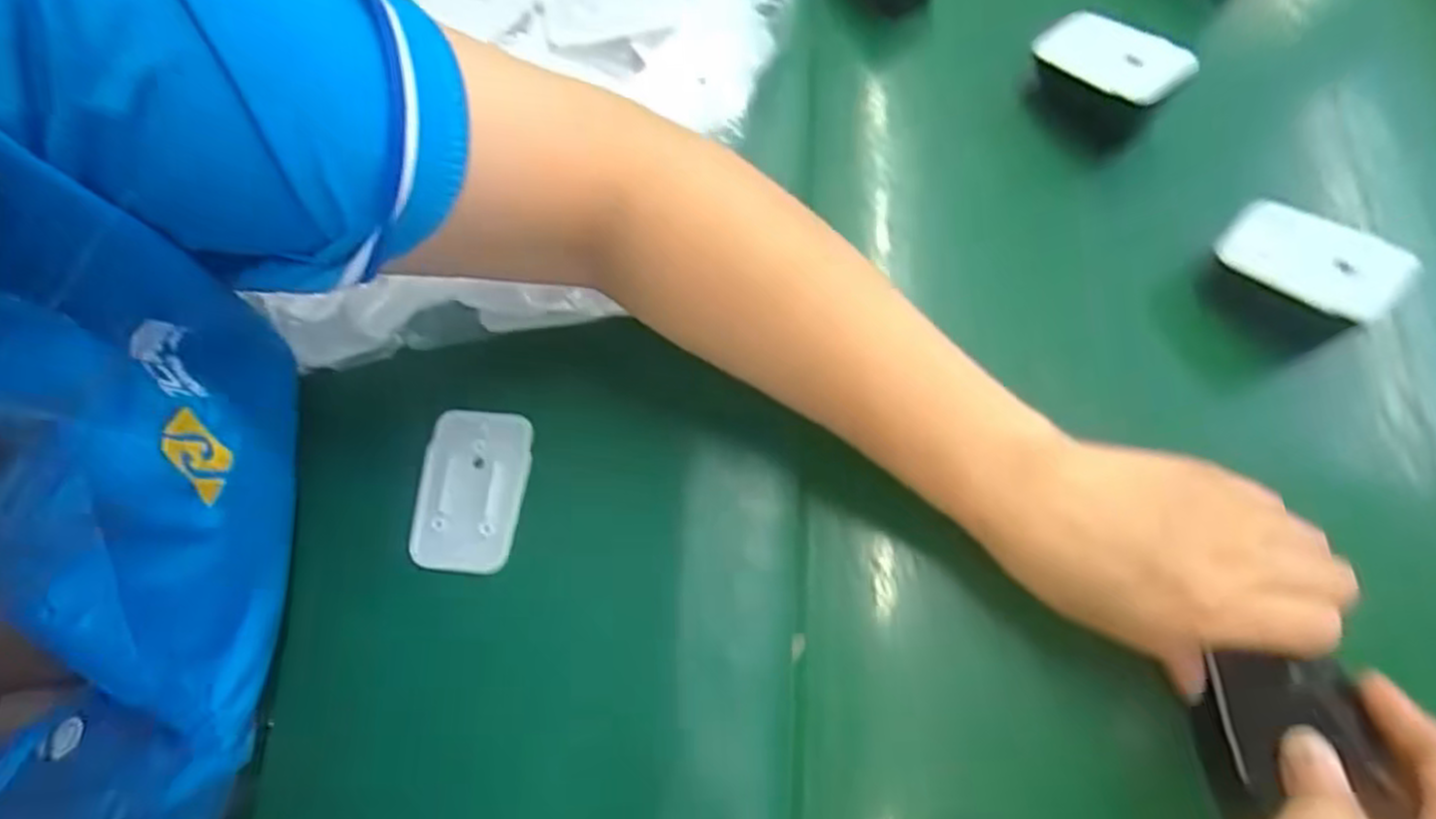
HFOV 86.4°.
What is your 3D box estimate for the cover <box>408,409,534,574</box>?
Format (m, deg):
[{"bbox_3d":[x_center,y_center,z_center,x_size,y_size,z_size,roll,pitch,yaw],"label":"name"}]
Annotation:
[{"bbox_3d":[-0.108,0.035,0.334,0.045,0.004,0.070,5,68,2],"label":"cover"}]

